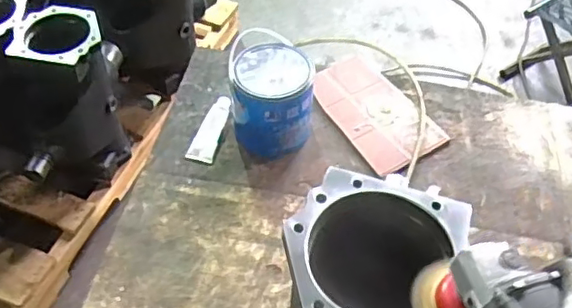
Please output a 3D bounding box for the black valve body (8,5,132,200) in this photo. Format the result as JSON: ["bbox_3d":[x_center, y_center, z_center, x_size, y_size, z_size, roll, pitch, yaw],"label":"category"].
[{"bbox_3d":[-0.481,-0.101,1.374,0.176,0.373,0.352,2,50,0],"label":"black valve body"}]

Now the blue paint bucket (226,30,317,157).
[{"bbox_3d":[-0.025,-0.106,1.159,0.153,0.152,0.164,0,50,-1],"label":"blue paint bucket"}]

